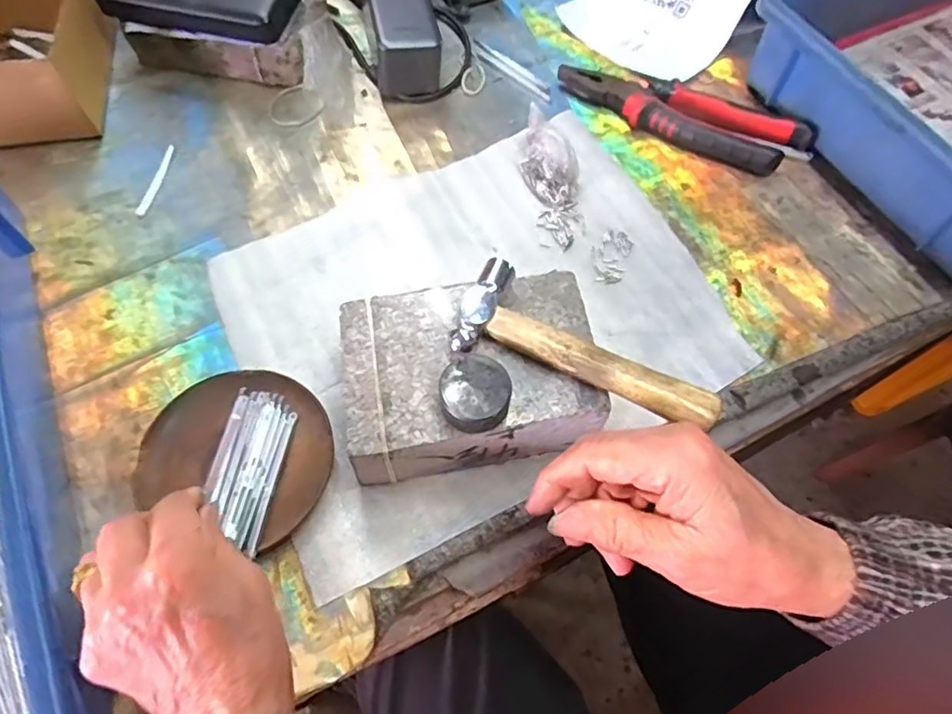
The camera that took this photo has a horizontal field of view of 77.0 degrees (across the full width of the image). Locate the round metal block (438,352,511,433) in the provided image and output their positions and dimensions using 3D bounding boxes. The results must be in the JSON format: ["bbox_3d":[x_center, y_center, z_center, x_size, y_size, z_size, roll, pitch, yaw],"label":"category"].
[{"bbox_3d":[-0.001,0.020,0.323,0.036,0.020,0.038,1,63,-2],"label":"round metal block"}]

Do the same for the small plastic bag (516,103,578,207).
[{"bbox_3d":[0.057,-0.166,0.482,0.043,0.035,0.084,-5,63,-4],"label":"small plastic bag"}]

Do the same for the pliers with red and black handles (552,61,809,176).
[{"bbox_3d":[0.174,-0.212,0.516,0.210,0.022,0.053,27,66,12],"label":"pliers with red and black handles"}]

